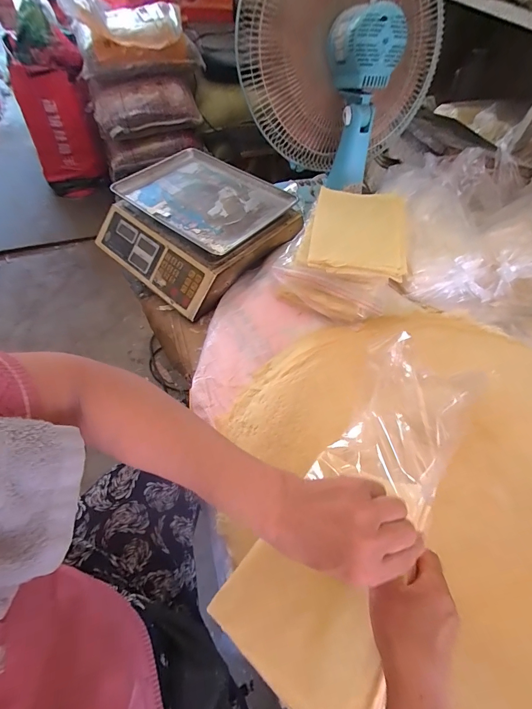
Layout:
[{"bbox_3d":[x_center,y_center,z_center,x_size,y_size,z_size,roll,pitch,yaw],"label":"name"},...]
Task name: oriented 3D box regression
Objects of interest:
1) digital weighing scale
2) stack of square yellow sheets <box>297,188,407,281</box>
[{"bbox_3d":[-0.154,-0.286,0.740,0.355,0.114,0.318,40,60,21],"label":"digital weighing scale"},{"bbox_3d":[0.152,-0.223,0.606,0.173,0.029,0.196,3,59,11],"label":"stack of square yellow sheets"}]

